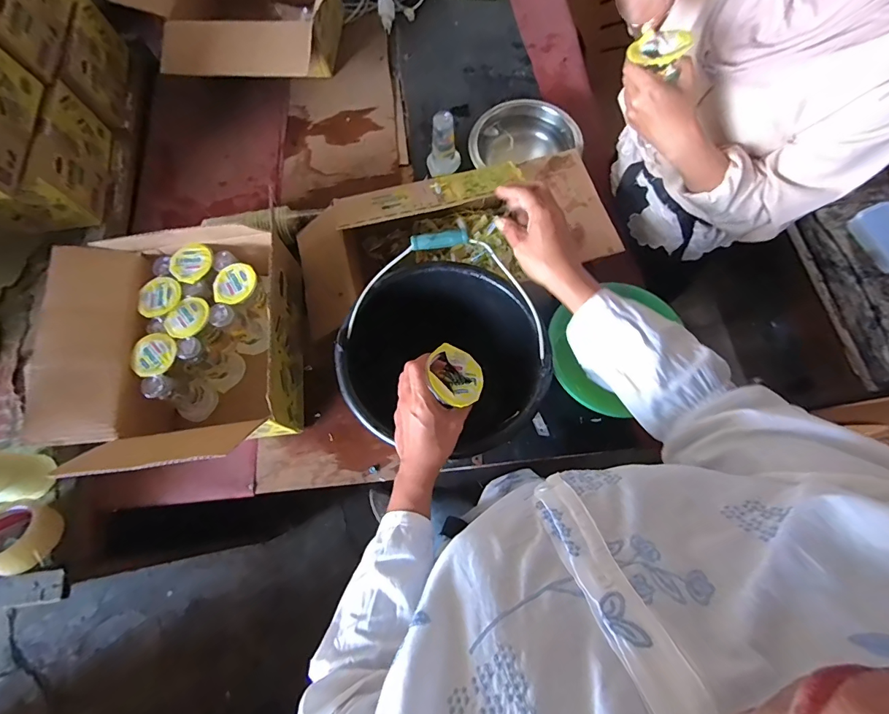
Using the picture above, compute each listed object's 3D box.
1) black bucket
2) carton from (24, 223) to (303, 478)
[{"bbox_3d":[-0.002,0.017,0.620,0.262,0.241,0.262,0,72,1],"label":"black bucket"},{"bbox_3d":[-0.435,-0.017,0.696,0.351,0.195,0.372,-8,72,-2],"label":"carton"}]

